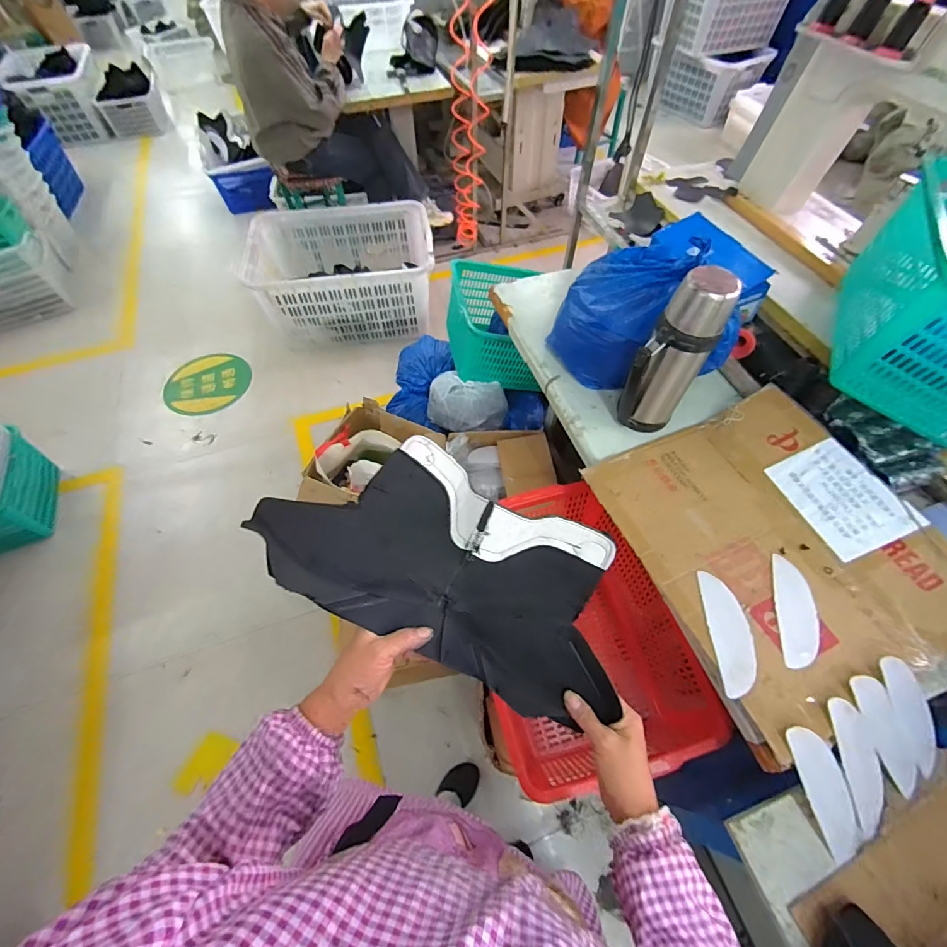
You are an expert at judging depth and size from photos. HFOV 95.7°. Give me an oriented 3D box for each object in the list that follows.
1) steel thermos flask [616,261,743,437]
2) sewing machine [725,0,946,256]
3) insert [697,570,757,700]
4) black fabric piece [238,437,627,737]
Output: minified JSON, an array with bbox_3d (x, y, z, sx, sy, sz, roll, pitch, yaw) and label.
[{"bbox_3d":[0.372,-0.213,0.806,0.108,0.308,0.131,37,65,20],"label":"steel thermos flask"},{"bbox_3d":[0.987,-0.880,1.105,0.180,0.448,0.628,-14,60,-9],"label":"sewing machine"},{"bbox_3d":[0.412,0.254,0.690,0.062,0.010,0.189,5,59,3],"label":"insert"},{"bbox_3d":[-0.012,0.103,0.478,0.428,0.073,0.213,31,71,-4],"label":"black fabric piece"}]

